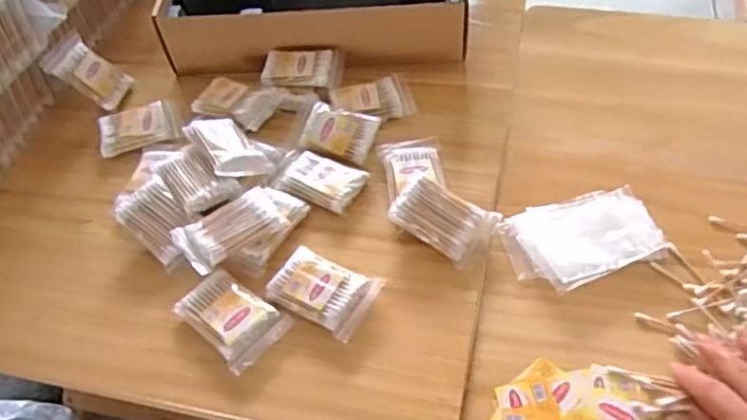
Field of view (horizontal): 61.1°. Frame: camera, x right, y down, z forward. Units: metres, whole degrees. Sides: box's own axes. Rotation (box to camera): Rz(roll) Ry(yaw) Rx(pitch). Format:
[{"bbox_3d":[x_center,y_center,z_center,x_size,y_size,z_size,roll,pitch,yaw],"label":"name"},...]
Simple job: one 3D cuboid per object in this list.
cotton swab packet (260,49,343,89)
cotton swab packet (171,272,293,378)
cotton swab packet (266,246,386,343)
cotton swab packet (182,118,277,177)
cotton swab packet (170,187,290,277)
[{"bbox_3d":[-0.080,-0.160,0.716,0.088,0.016,0.054,-3,51,3],"label":"cotton swab packet"},{"bbox_3d":[-0.121,0.092,0.544,0.088,0.020,0.059,35,62,28],"label":"cotton swab packet"},{"bbox_3d":[-0.043,0.070,0.553,0.085,0.019,0.063,23,57,22],"label":"cotton swab packet"},{"bbox_3d":[-0.146,-0.066,0.642,0.062,0.018,0.086,-14,53,-37],"label":"cotton swab packet"},{"bbox_3d":[-0.134,0.013,0.588,0.098,0.015,0.063,-35,57,-22],"label":"cotton swab packet"}]

